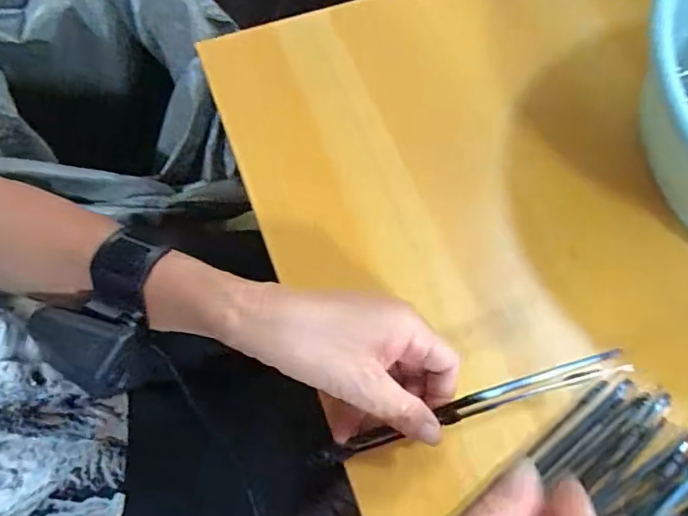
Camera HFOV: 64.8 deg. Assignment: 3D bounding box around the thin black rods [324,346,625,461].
[{"bbox_3d":[0.077,0.086,0.314,0.175,0.016,0.015,-18,72,-3],"label":"thin black rods"}]

